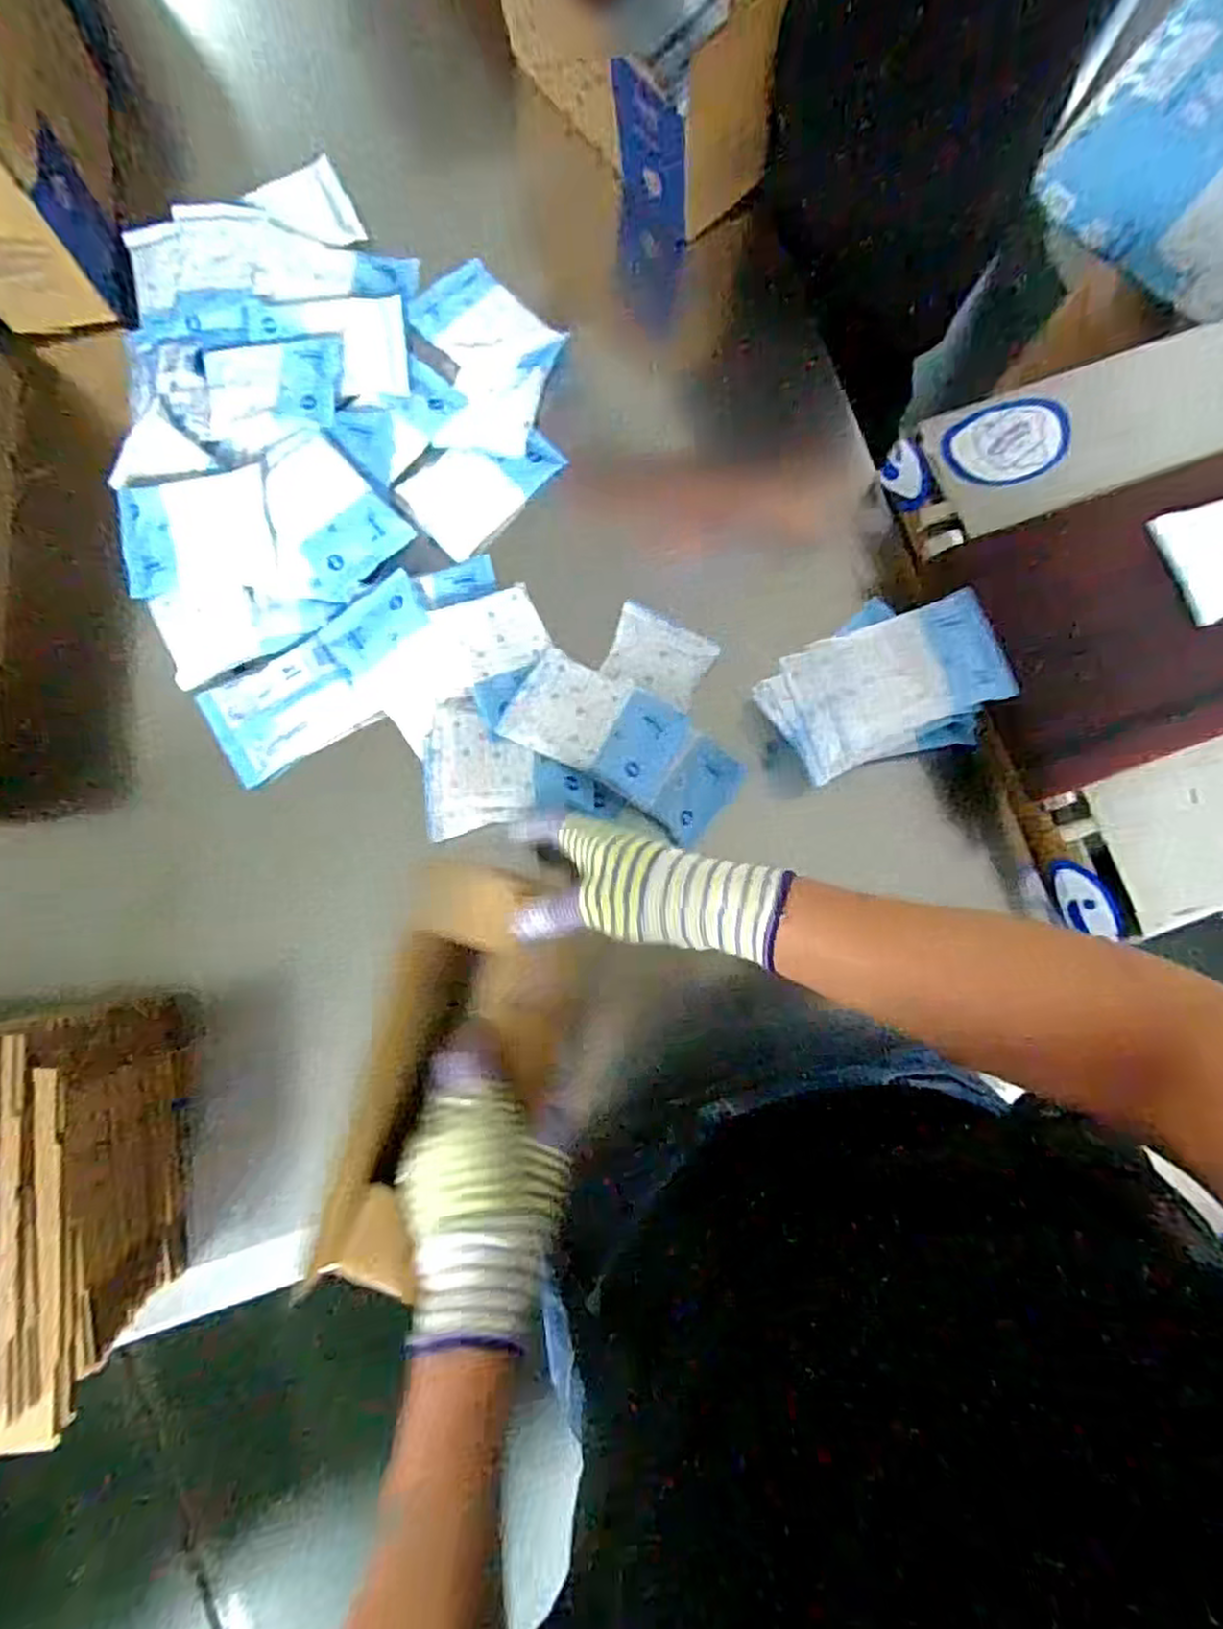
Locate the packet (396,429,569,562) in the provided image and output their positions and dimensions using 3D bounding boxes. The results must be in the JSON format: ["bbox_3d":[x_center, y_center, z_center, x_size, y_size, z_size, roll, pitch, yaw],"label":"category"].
[{"bbox_3d":[-0.114,-0.287,0.642,0.086,0.010,0.126,42,85,2],"label":"packet"}]

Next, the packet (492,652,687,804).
[{"bbox_3d":[-0.011,-0.071,0.585,0.131,0.026,0.081,28,84,1],"label":"packet"}]

